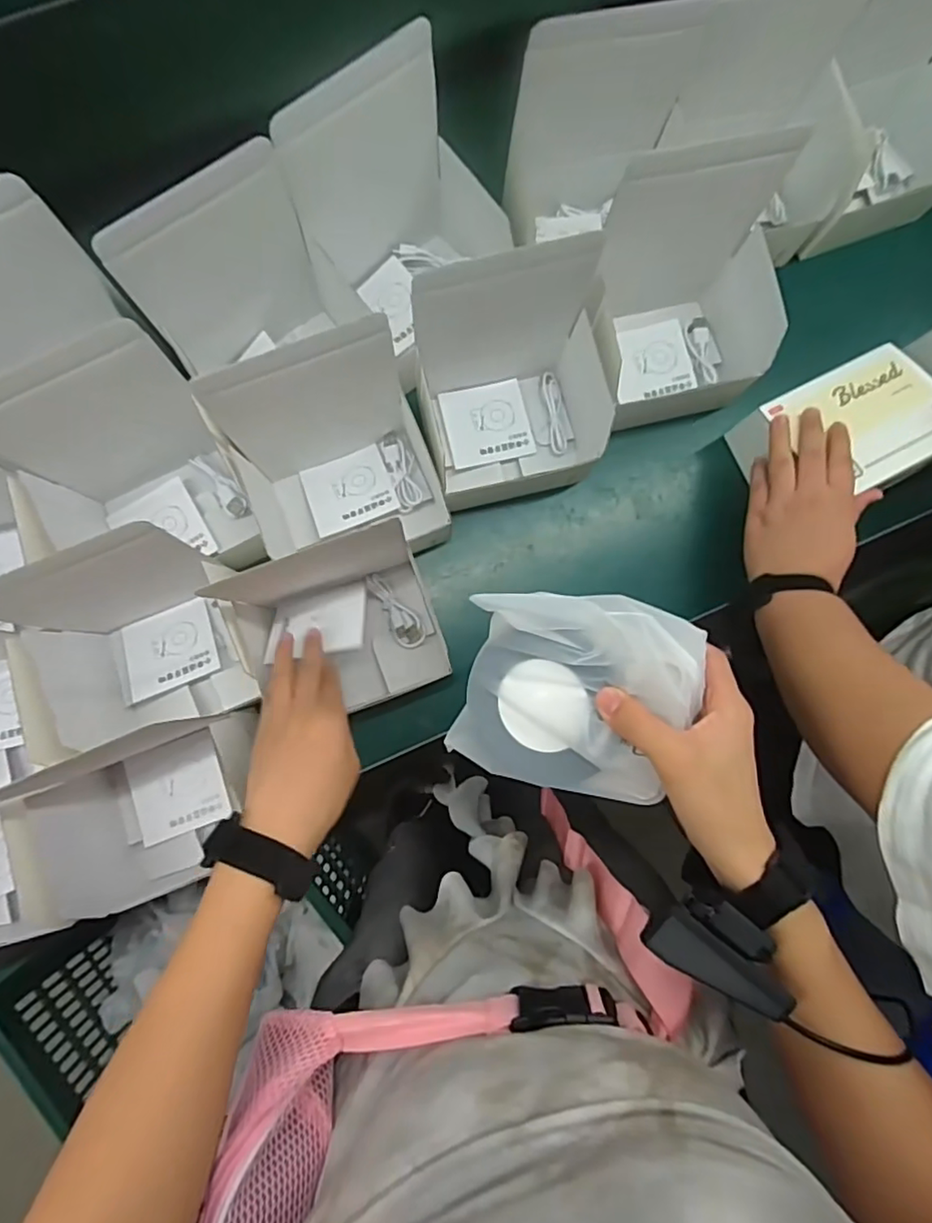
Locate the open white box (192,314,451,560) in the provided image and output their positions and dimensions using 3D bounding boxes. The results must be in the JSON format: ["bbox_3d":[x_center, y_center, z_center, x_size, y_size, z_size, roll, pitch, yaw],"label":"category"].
[{"bbox_3d":[-0.104,-0.120,0.501,0.150,0.174,0.145,-23,86,-4],"label":"open white box"}]

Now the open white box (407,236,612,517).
[{"bbox_3d":[0.051,-0.188,0.524,0.157,0.185,0.136,-17,86,-4],"label":"open white box"}]

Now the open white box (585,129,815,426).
[{"bbox_3d":[0.189,-0.265,0.527,0.162,0.209,0.128,-13,86,-3],"label":"open white box"}]

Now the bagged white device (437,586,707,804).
[{"bbox_3d":[0.060,0.052,0.372,0.154,0.021,0.124,5,104,26],"label":"bagged white device"}]

